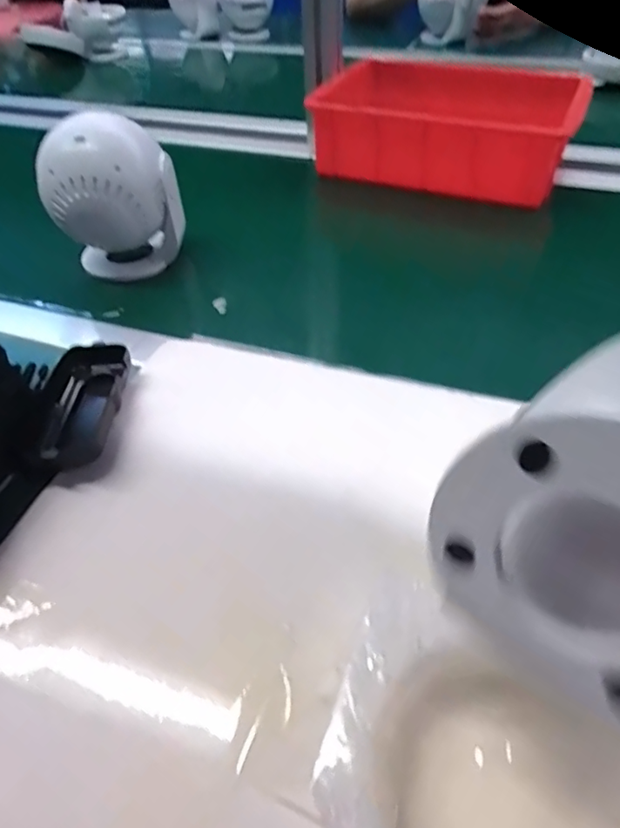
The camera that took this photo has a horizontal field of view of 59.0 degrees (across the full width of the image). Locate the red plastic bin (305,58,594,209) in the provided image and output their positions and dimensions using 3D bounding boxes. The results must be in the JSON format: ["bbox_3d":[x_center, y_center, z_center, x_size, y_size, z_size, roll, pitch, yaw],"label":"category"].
[{"bbox_3d":[0.158,-0.342,0.650,0.290,0.086,0.174,12,49,19],"label":"red plastic bin"}]

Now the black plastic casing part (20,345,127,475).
[{"bbox_3d":[-0.160,-0.005,0.382,0.057,0.024,0.107,-8,45,0],"label":"black plastic casing part"}]

